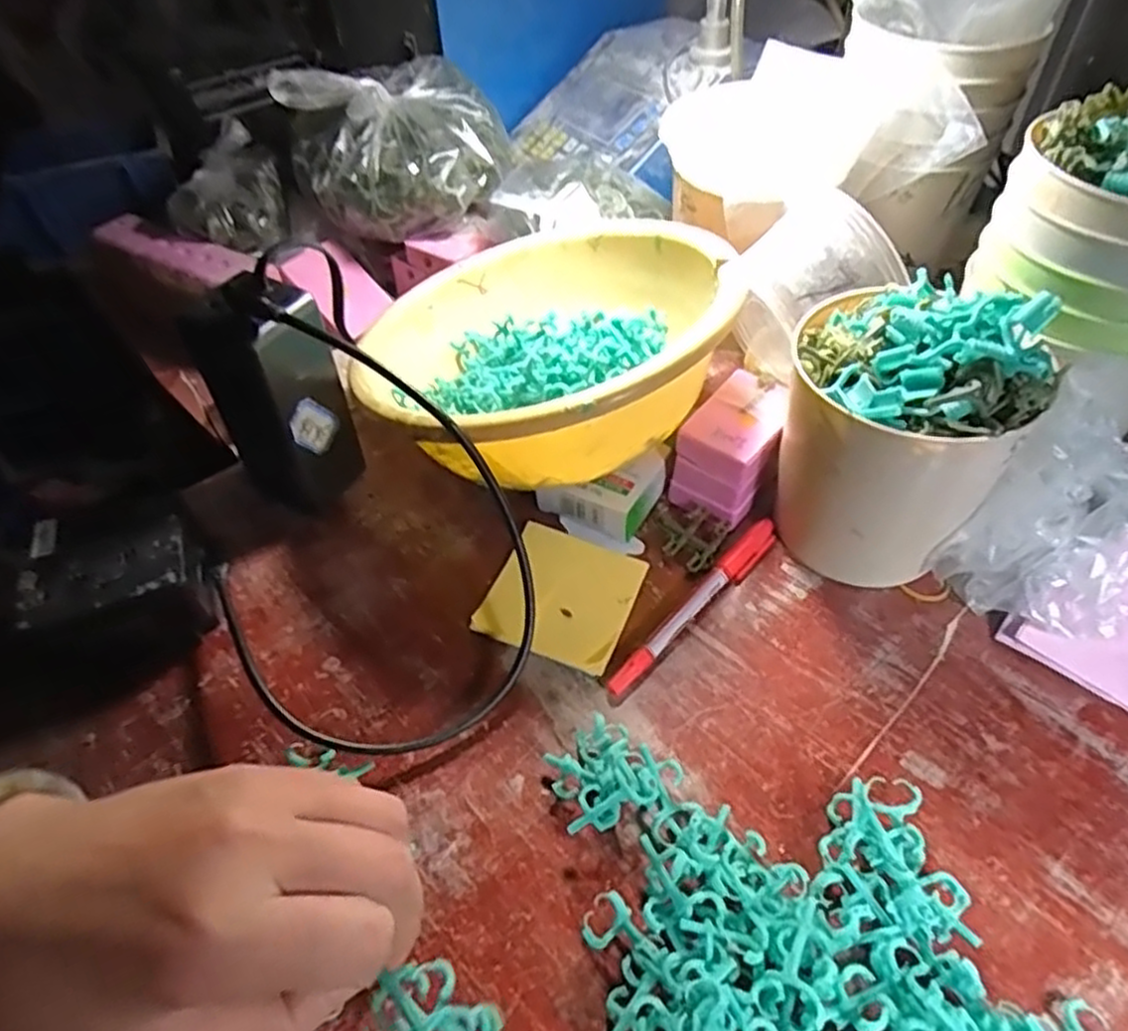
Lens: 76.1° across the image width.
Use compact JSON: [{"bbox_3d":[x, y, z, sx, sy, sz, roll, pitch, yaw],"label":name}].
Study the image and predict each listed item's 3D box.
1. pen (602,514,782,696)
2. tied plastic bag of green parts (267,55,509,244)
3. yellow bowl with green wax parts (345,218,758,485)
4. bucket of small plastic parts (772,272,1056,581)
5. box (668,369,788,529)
[{"bbox_3d":[0.072,0.046,0.385,0.014,0.010,0.137,34,58,29],"label":"pen"},{"bbox_3d":[-0.121,-0.278,0.539,0.155,0.087,0.109,-19,50,-14],"label":"tied plastic bag of green parts"},{"bbox_3d":[-0.013,-0.106,0.432,0.216,0.085,0.220,-2,48,2],"label":"yellow bowl with green wax parts"},{"bbox_3d":[0.161,-0.037,0.368,0.090,0.146,0.110,-35,55,-25],"label":"bucket of small plastic parts"},{"bbox_3d":[0.099,-0.038,0.425,0.046,0.058,0.069,26,55,24],"label":"box"}]

